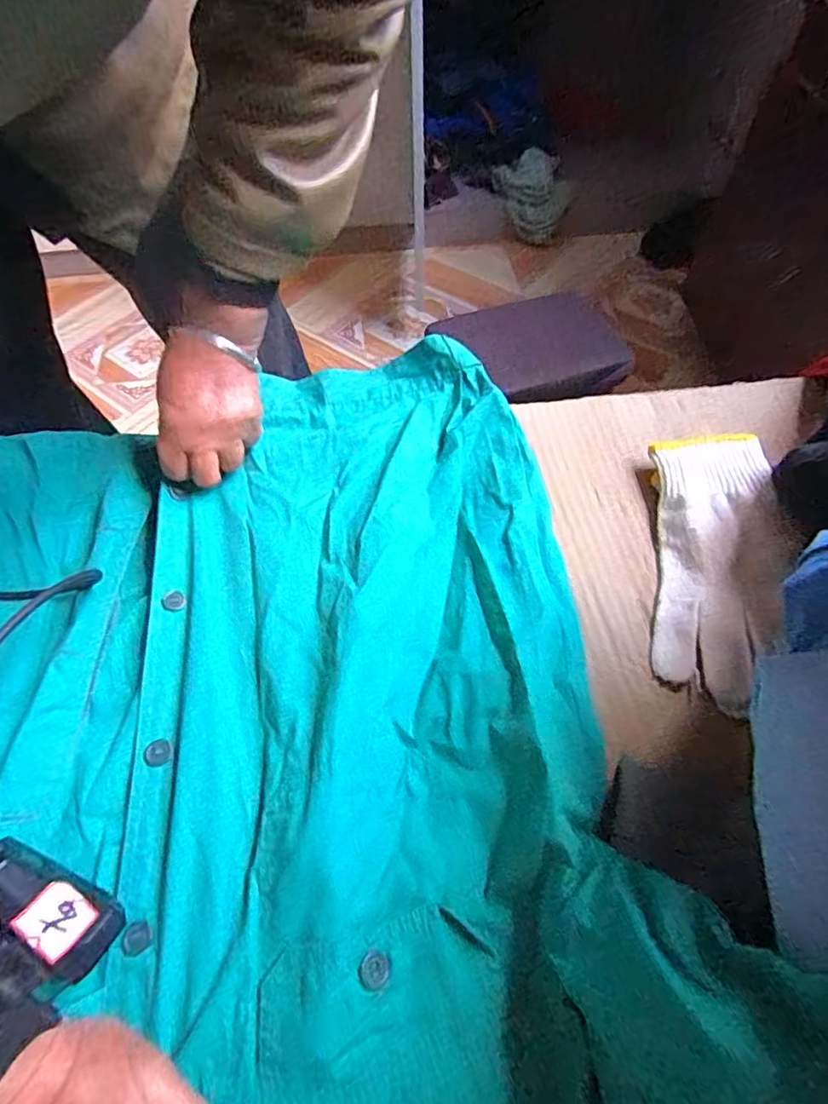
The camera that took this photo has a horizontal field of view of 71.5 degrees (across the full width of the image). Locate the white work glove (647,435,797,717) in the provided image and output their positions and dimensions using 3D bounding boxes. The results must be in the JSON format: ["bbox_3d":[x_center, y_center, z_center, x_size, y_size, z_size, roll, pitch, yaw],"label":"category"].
[{"bbox_3d":[0.209,0.005,0.397,0.081,0.029,0.207,8,58,7],"label":"white work glove"}]

